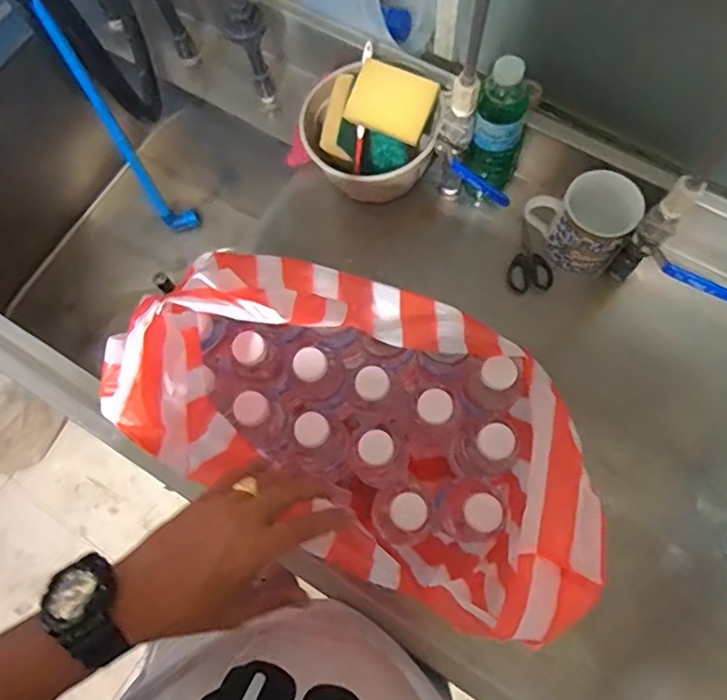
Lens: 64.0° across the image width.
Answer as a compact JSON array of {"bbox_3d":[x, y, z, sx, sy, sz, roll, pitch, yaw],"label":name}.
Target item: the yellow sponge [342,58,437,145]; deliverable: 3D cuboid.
[{"bbox_3d":[0.033,-0.307,0.718,0.102,0.019,0.077,26,107,11],"label":"yellow sponge"}]

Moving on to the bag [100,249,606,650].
[{"bbox_3d":[0.019,0.067,0.515,0.377,0.314,0.234,28,76,10],"label":"bag"}]

